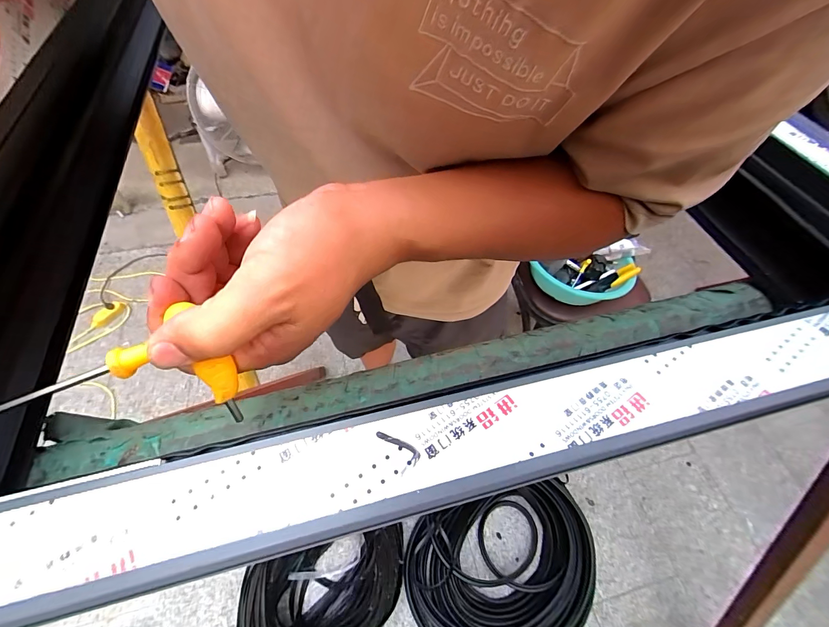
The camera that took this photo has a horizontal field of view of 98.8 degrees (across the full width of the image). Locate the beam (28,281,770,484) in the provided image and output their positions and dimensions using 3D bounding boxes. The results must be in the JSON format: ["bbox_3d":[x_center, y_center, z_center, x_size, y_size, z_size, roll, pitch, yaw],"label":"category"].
[{"bbox_3d":[0.025,0.036,0.262,0.541,0.027,0.040,-12,57,-9],"label":"beam"}]

